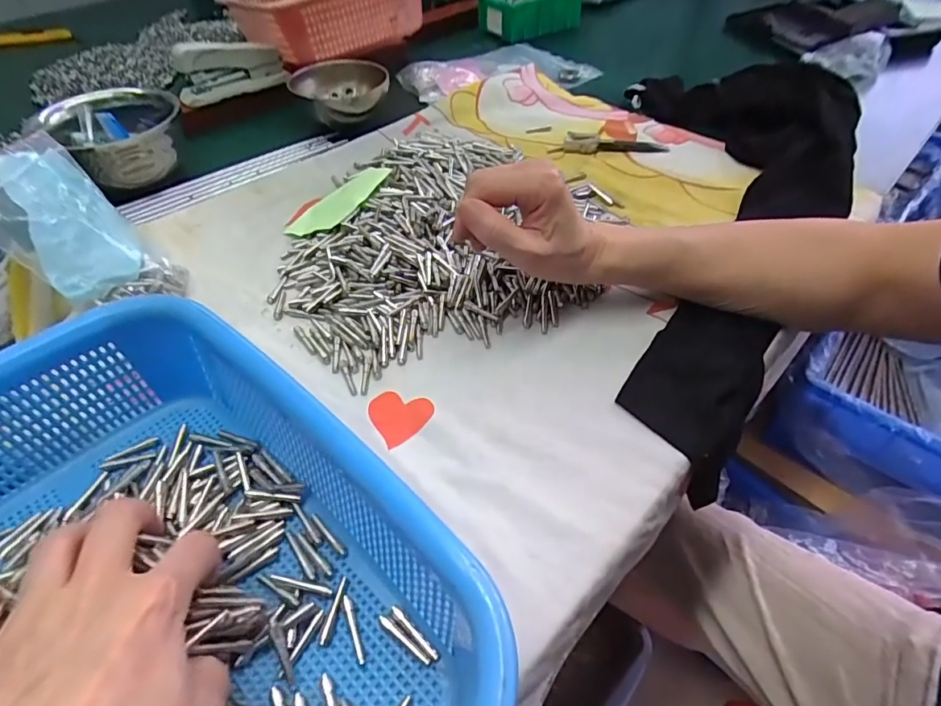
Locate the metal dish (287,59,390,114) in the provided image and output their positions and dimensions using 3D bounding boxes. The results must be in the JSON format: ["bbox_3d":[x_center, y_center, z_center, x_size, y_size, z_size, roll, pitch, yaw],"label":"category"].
[{"bbox_3d":[-0.145,-0.292,0.562,0.106,0.045,0.098,-5,48,-5],"label":"metal dish"}]

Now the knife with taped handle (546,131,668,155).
[{"bbox_3d":[0.147,-0.224,0.530,0.122,0.015,0.021,3,48,3],"label":"knife with taped handle"}]

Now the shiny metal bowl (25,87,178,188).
[{"bbox_3d":[-0.332,-0.201,0.472,0.109,0.066,0.099,3,48,3],"label":"shiny metal bowl"}]

